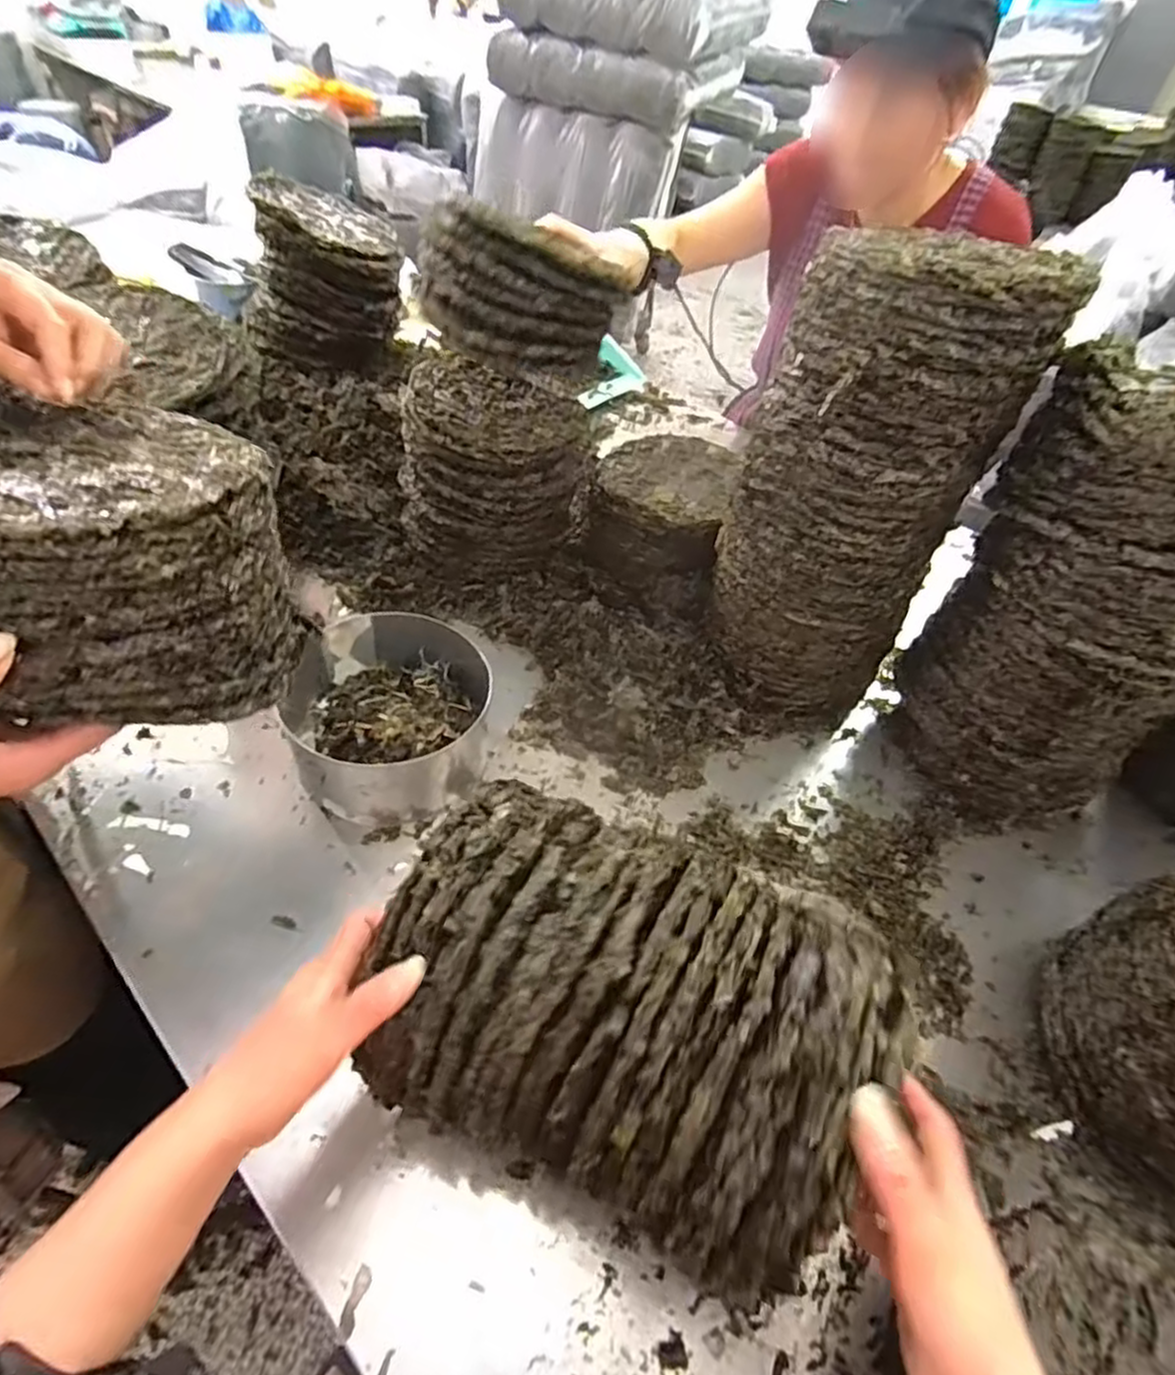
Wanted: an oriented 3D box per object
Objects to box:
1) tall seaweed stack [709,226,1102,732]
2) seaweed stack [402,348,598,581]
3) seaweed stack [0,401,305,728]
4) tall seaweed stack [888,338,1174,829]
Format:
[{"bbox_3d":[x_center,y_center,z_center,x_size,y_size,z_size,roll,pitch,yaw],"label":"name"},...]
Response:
[{"bbox_3d":[0.246,-0.168,0.644,0.191,0.426,0.170,29,50,19],"label":"tall seaweed stack"},{"bbox_3d":[-0.110,-0.253,0.806,0.211,0.192,0.166,-3,47,-9],"label":"seaweed stack"},{"bbox_3d":[-0.277,-0.079,0.396,0.175,0.125,0.186,-21,53,-24],"label":"seaweed stack"},{"bbox_3d":[0.425,-0.053,0.592,0.180,0.380,0.177,0,47,-7],"label":"tall seaweed stack"}]

